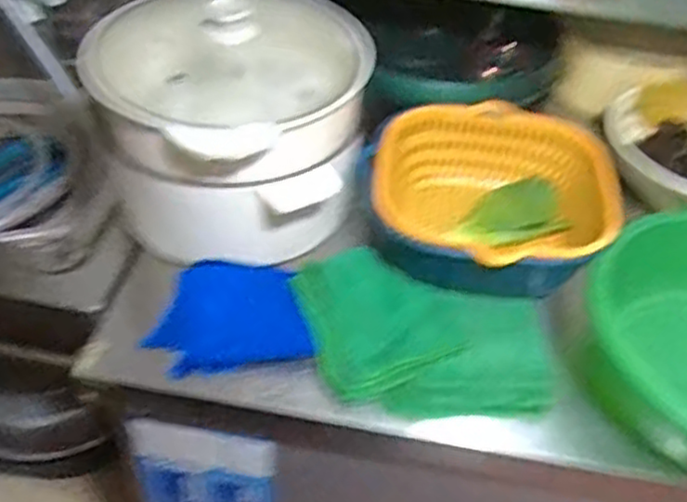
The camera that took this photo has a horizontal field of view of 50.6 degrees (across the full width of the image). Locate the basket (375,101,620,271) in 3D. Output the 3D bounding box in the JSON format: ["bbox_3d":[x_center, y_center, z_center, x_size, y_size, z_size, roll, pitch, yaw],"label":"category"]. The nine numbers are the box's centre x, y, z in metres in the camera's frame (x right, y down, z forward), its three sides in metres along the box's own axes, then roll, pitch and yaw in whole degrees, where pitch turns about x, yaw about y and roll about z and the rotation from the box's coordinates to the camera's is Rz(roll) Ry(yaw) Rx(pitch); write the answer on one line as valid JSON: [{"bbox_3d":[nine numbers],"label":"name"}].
[{"bbox_3d":[0.159,-0.049,0.764,0.244,0.105,0.223,2,45,-2],"label":"basket"}]

